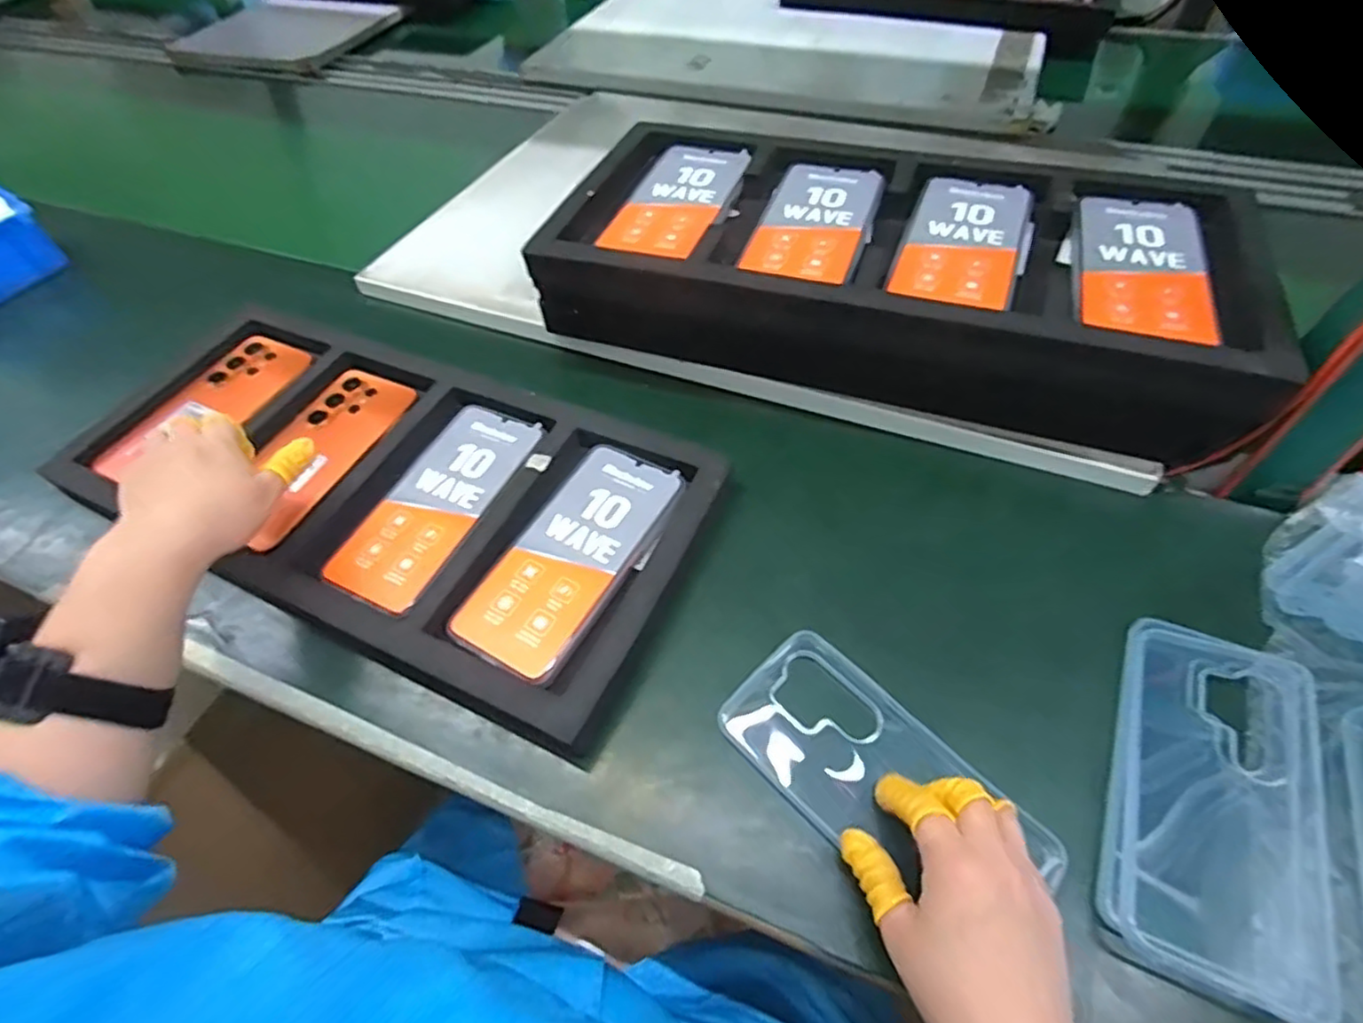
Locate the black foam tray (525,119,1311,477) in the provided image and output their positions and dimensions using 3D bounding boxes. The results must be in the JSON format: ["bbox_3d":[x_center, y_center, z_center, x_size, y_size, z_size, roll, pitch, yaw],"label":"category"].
[{"bbox_3d":[0.152,-0.178,0.521,0.481,0.110,0.214,15,55,15],"label":"black foam tray"}]

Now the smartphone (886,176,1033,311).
[{"bbox_3d":[0.201,-0.193,0.471,0.076,0.007,0.158,18,56,16],"label":"smartphone"}]

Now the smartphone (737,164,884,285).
[{"bbox_3d":[0.102,-0.222,0.505,0.079,0.005,0.151,15,55,14],"label":"smartphone"}]

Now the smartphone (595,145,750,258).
[{"bbox_3d":[0.000,-0.254,0.533,0.077,0.007,0.166,15,55,15],"label":"smartphone"}]

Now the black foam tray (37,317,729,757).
[{"bbox_3d":[-0.229,-0.025,0.492,0.491,0.029,0.212,20,56,18],"label":"black foam tray"}]

